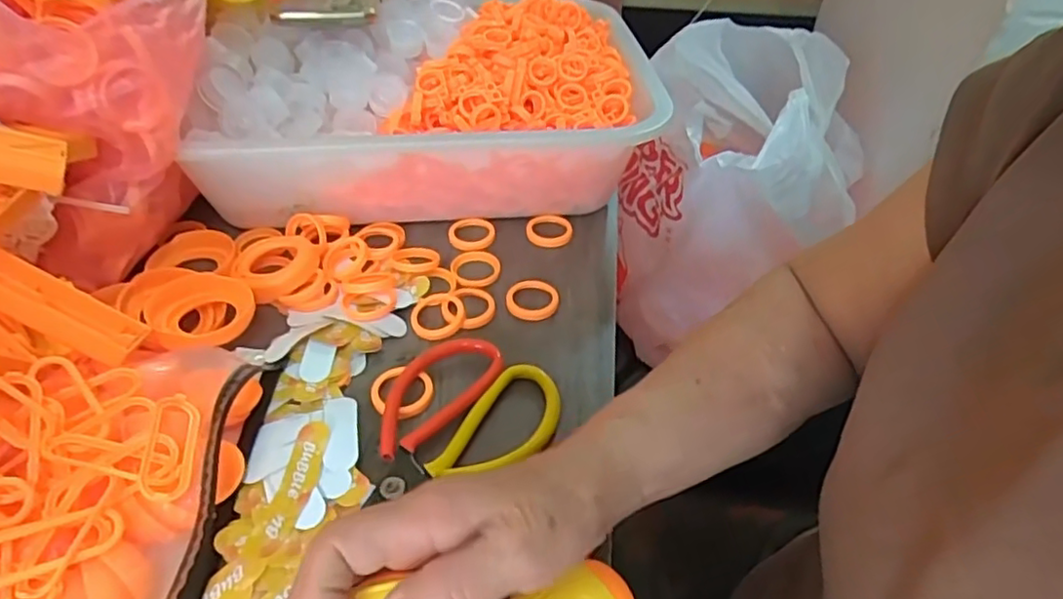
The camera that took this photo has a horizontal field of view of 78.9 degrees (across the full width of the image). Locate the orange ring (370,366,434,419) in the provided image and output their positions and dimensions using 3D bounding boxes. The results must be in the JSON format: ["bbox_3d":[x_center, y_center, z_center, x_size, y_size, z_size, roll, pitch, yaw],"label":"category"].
[{"bbox_3d":[-0.074,0.053,0.373,0.034,0.005,0.033,2,42,-2],"label":"orange ring"}]

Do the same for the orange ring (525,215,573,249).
[{"bbox_3d":[0.014,-0.053,0.496,0.032,0.008,0.032,2,42,-2],"label":"orange ring"}]

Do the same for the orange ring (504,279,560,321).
[{"bbox_3d":[0.000,0.000,0.437,0.035,0.005,0.034,2,42,-2],"label":"orange ring"}]

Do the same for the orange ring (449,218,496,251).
[{"bbox_3d":[-0.045,-0.050,0.490,0.035,0.004,0.034,-2,42,-6],"label":"orange ring"}]

